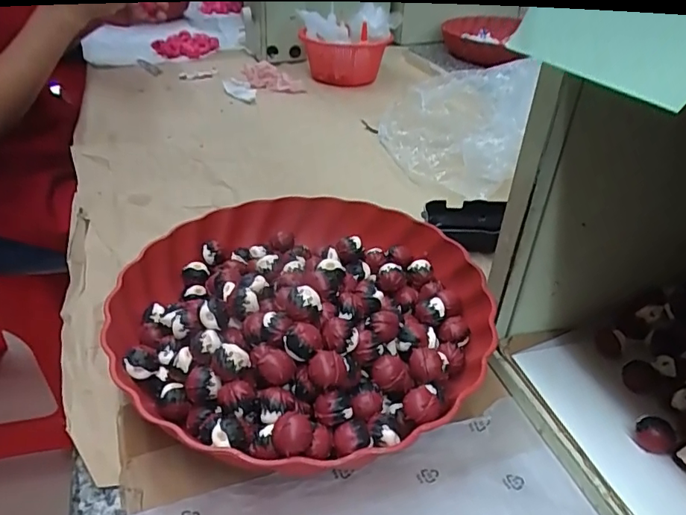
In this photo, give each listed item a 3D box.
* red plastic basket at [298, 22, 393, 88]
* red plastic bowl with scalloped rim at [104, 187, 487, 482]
[{"bbox_3d":[0.006,-0.310,0.786,0.135,0.074,0.128,-5,37,-6],"label":"red plastic basket"},{"bbox_3d":[-0.021,0.033,0.339,0.233,0.076,0.230,0,37,0],"label":"red plastic bowl with scalloped rim"}]

